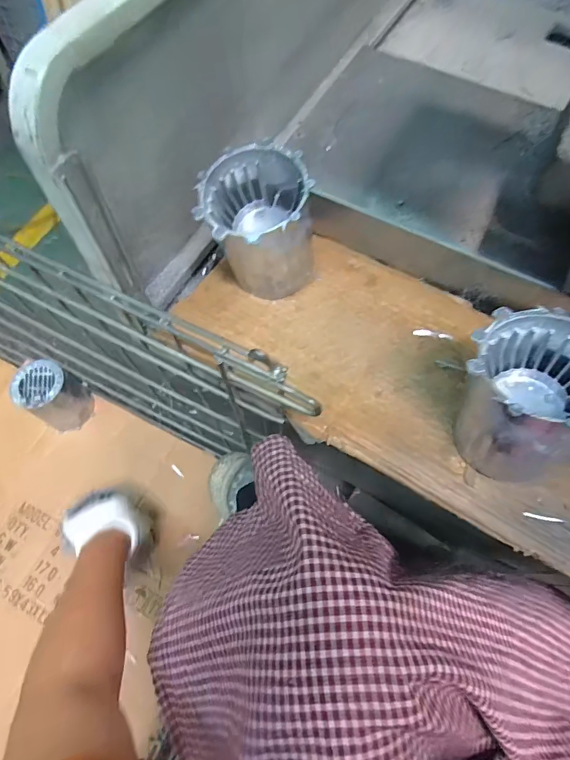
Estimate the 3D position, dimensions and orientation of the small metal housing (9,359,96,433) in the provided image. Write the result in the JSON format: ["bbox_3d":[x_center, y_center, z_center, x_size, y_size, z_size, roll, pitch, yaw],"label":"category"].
[{"bbox_3d":[-0.405,0.028,0.760,0.101,0.123,0.091,33,71,12],"label":"small metal housing"}]

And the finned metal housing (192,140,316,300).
[{"bbox_3d":[-0.028,-0.140,0.407,0.093,0.121,0.089,0,67,-1],"label":"finned metal housing"}]

